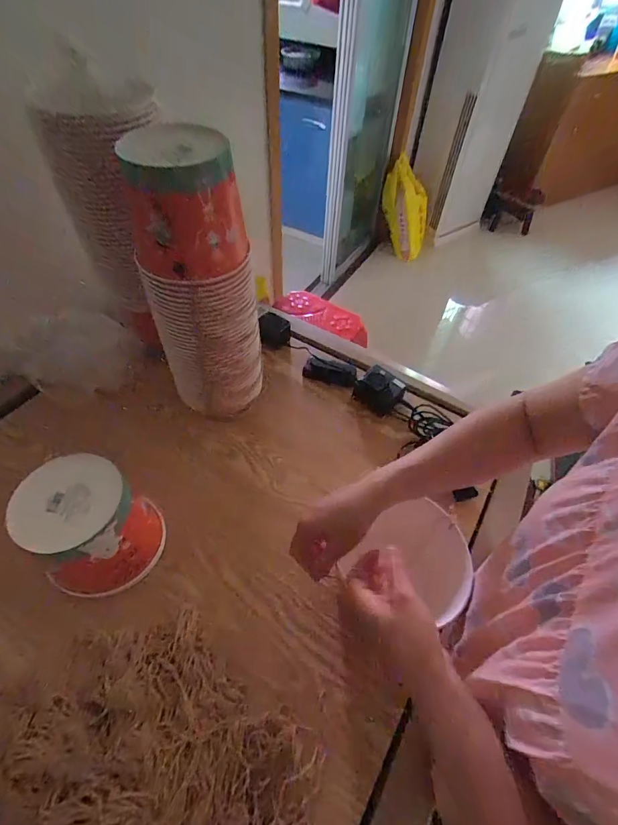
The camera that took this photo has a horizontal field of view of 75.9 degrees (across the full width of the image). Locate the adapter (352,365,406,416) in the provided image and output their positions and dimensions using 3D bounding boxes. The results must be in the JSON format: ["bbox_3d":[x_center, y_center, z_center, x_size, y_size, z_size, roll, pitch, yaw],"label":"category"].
[{"bbox_3d":[0.131,-0.040,0.750,0.083,0.041,0.069,28,56,18],"label":"adapter"}]

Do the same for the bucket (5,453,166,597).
[{"bbox_3d":[-0.279,0.152,0.526,0.136,0.154,0.133,1,52,-2],"label":"bucket"}]

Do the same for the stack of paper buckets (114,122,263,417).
[{"bbox_3d":[-0.157,-0.169,0.603,0.128,0.440,0.139,27,56,17],"label":"stack of paper buckets"}]

